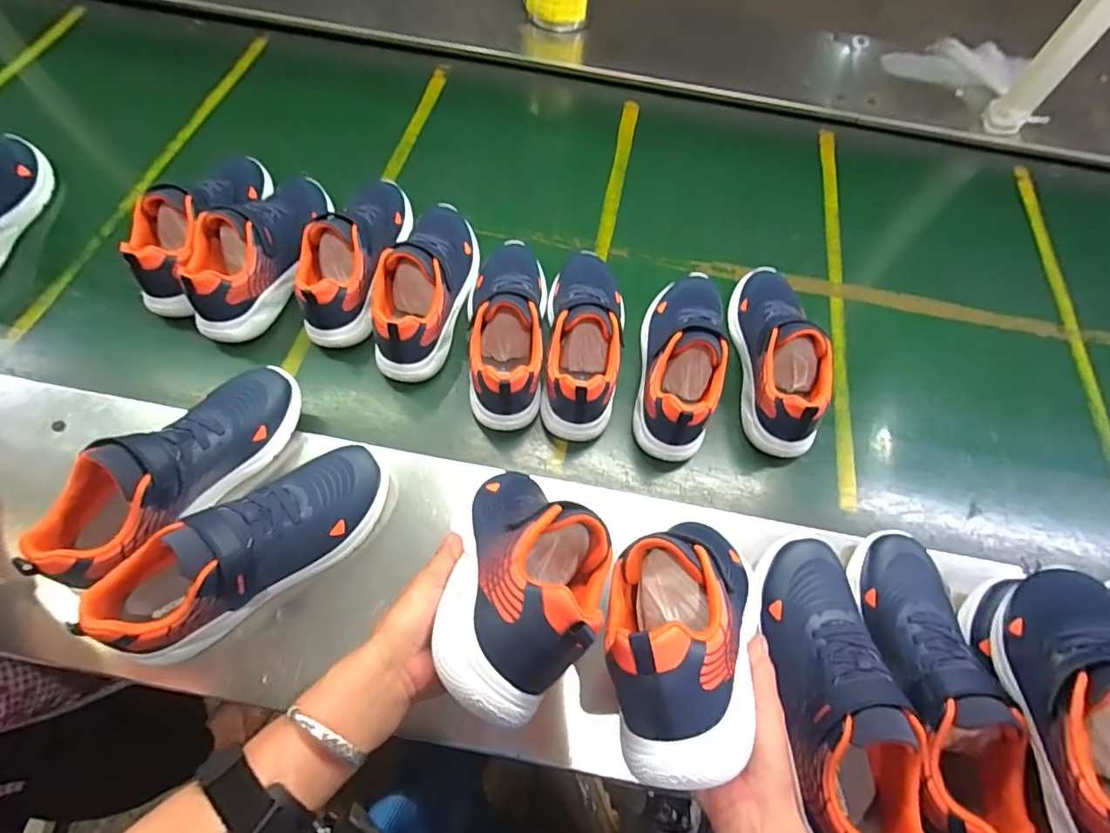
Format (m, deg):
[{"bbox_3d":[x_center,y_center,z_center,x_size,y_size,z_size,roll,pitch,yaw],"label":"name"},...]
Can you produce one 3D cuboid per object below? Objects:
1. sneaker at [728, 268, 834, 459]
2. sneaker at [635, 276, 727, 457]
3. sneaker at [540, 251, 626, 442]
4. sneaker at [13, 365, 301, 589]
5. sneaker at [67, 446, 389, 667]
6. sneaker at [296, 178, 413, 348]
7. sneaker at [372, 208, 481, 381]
[{"bbox_3d":[0.281,-0.092,0.645,0.084,0.105,0.266,3,63,-3],"label":"sneaker"},{"bbox_3d":[0.156,-0.080,0.629,0.091,0.096,0.261,12,63,2],"label":"sneaker"},{"bbox_3d":[0.039,-0.105,0.638,0.094,0.109,0.253,8,63,0],"label":"sneaker"},{"bbox_3d":[-0.368,0.039,0.509,0.081,0.100,0.250,30,66,11],"label":"sneaker"},{"bbox_3d":[-0.280,0.114,0.487,0.256,0.098,0.093,-33,70,-18],"label":"sneaker"},{"bbox_3d":[-0.255,-0.219,0.688,0.100,0.115,0.267,8,63,0],"label":"sneaker"},{"bbox_3d":[-0.162,-0.176,0.664,0.103,0.114,0.262,11,63,2],"label":"sneaker"}]

